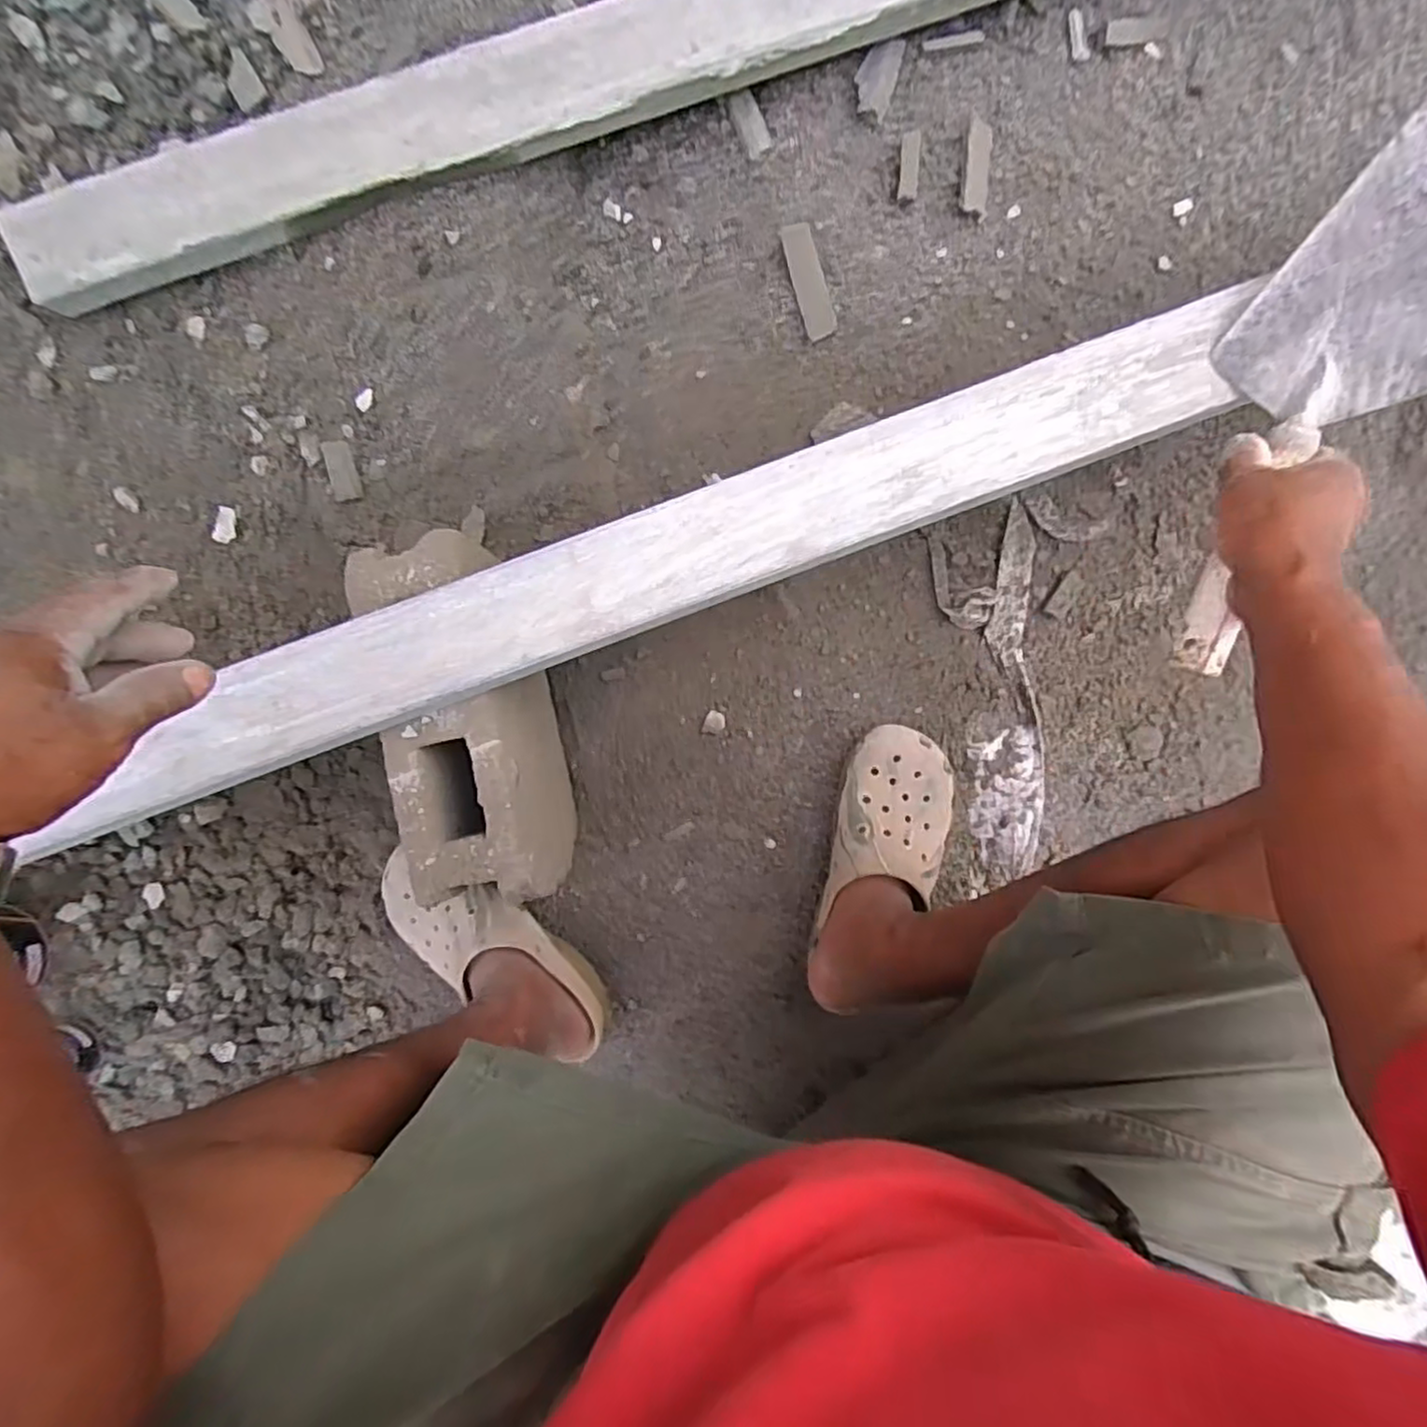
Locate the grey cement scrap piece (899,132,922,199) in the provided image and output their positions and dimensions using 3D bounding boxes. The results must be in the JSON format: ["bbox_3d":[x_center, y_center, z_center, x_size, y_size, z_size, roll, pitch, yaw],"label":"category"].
[{"bbox_3d":[0.192,-0.537,0.672,0.019,0.007,0.061,3,87,5],"label":"grey cement scrap piece"}]

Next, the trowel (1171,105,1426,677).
[{"bbox_3d":[0.396,-0.195,0.458,0.113,0.067,0.357,23,94,5],"label":"trowel"}]

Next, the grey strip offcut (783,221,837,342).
[{"bbox_3d":[0.095,-0.428,0.683,0.031,0.010,0.104,-19,104,3],"label":"grey strip offcut"}]

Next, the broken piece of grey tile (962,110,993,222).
[{"bbox_3d":[0.260,-0.538,0.673,0.025,0.006,0.092,6,87,5],"label":"broken piece of grey tile"}]

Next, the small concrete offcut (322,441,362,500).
[{"bbox_3d":[-0.384,-0.251,0.711,0.029,0.004,0.060,-14,97,3],"label":"small concrete offcut"}]

